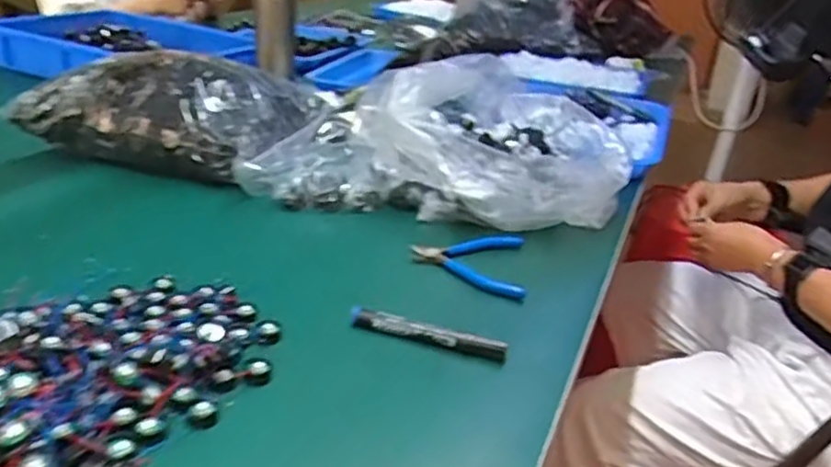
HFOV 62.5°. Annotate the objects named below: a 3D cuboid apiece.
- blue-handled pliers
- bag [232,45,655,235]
[{"bbox_3d":[0.054,0.029,0.704,0.112,0.015,0.119,7,26,3],"label":"blue-handled pliers"},{"bbox_3d":[0.041,-0.133,0.854,0.435,0.140,0.277,6,26,1],"label":"bag"}]

